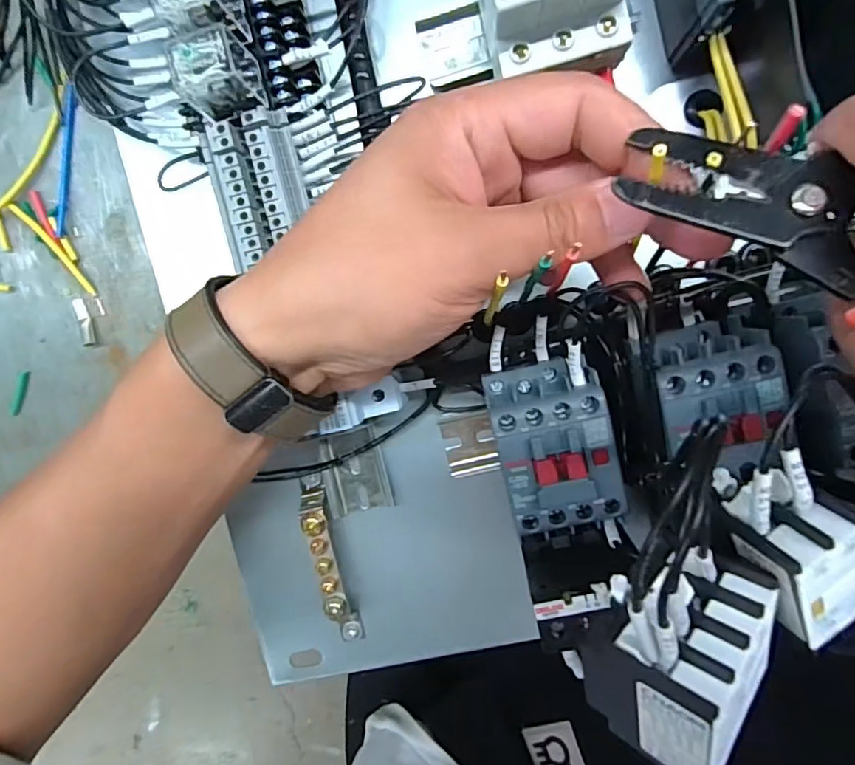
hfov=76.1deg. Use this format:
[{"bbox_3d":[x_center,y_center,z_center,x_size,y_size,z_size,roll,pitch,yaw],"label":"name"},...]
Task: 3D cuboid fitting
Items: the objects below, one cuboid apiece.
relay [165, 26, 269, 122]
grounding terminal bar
[{"bbox_3d":[-0.091,-0.133,0.234,0.028,0.033,0.026,-11,95,6],"label":"relay"},{"bbox_3d":[-0.056,0.101,0.300,0.015,0.022,0.097,-13,95,6],"label":"grounding terminal bar"}]

